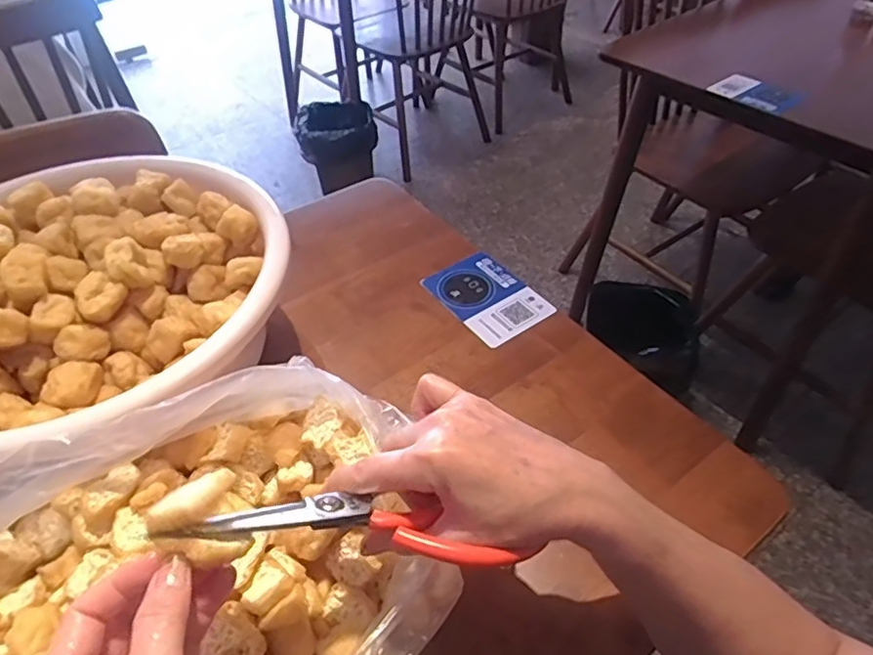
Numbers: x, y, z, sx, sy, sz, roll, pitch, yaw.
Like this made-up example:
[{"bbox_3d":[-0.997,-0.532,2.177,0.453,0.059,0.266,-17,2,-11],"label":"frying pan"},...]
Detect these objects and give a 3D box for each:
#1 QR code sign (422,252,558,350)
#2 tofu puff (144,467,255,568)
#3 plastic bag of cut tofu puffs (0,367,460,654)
[{"bbox_3d":[0.053,-0.034,0.608,0.088,0.007,0.127,-27,49,-23],"label":"QR code sign"},{"bbox_3d":[-0.115,0.094,0.277,0.040,0.025,0.037,-18,48,-15],"label":"tofu puff"},{"bbox_3d":[-0.139,0.153,0.319,0.286,0.111,0.232,-24,50,-20],"label":"plastic bag of cut tofu puffs"}]

